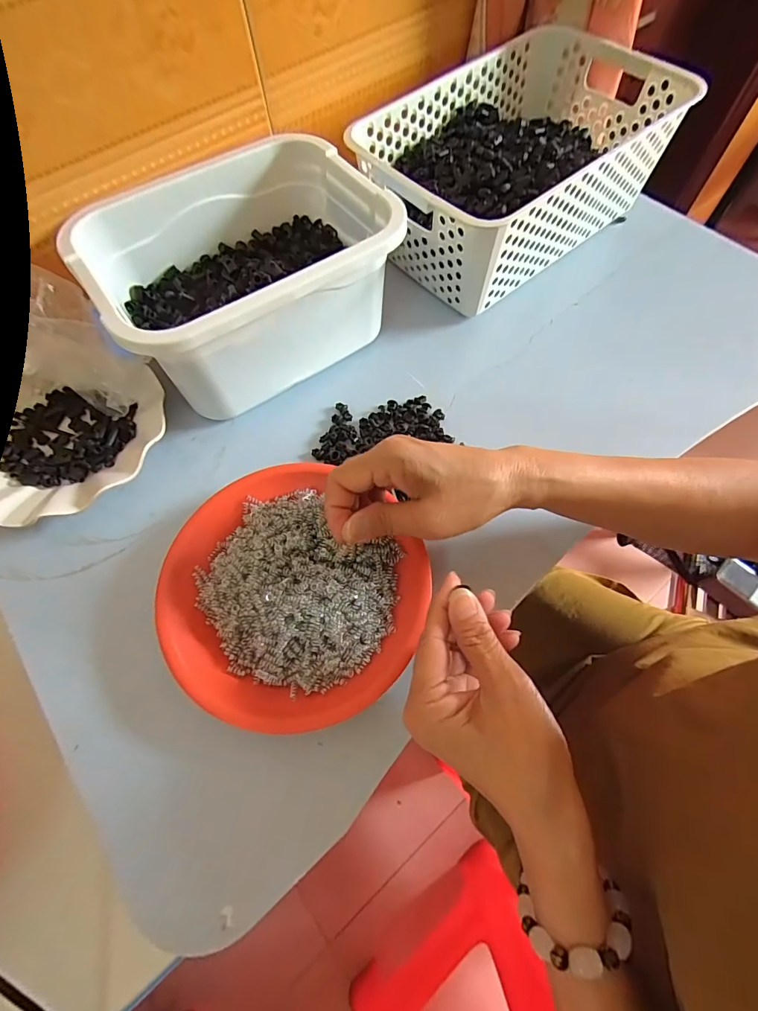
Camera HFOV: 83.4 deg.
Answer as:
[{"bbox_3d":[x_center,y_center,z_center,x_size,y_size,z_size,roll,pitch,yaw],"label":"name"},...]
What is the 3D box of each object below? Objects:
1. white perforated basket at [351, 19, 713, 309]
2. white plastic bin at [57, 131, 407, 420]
[{"bbox_3d":[0.140,-0.357,0.459,0.305,0.111,0.202,-36,70,-14],"label":"white perforated basket"},{"bbox_3d":[-0.121,-0.212,0.401,0.246,0.115,0.196,-33,69,-12],"label":"white plastic bin"}]

